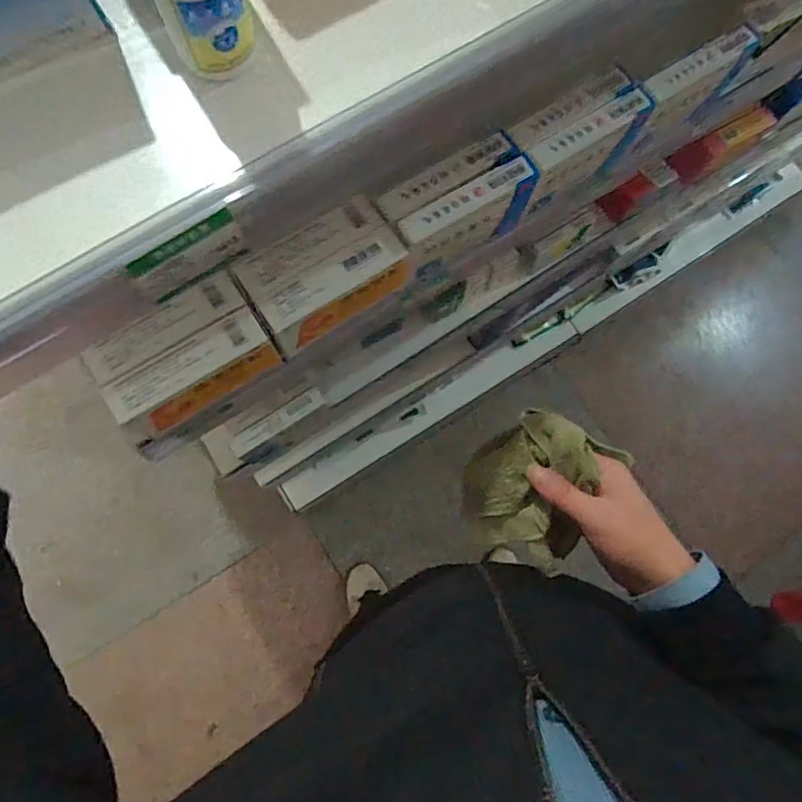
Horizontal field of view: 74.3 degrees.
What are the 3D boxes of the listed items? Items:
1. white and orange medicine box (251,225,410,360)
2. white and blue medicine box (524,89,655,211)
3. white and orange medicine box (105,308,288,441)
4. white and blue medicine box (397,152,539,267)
[{"bbox_3d":[-0.057,-0.097,0.476,0.134,0.063,0.039,-30,78,-9],"label":"white and orange medicine box"},{"bbox_3d":[0.171,-0.237,0.517,0.134,0.083,0.024,-33,79,-10],"label":"white and blue medicine box"},{"bbox_3d":[-0.176,-0.018,0.456,0.141,0.065,0.043,-31,79,-9],"label":"white and orange medicine box"},{"bbox_3d":[0.059,-0.170,0.492,0.132,0.072,0.031,-29,78,-9],"label":"white and blue medicine box"}]

